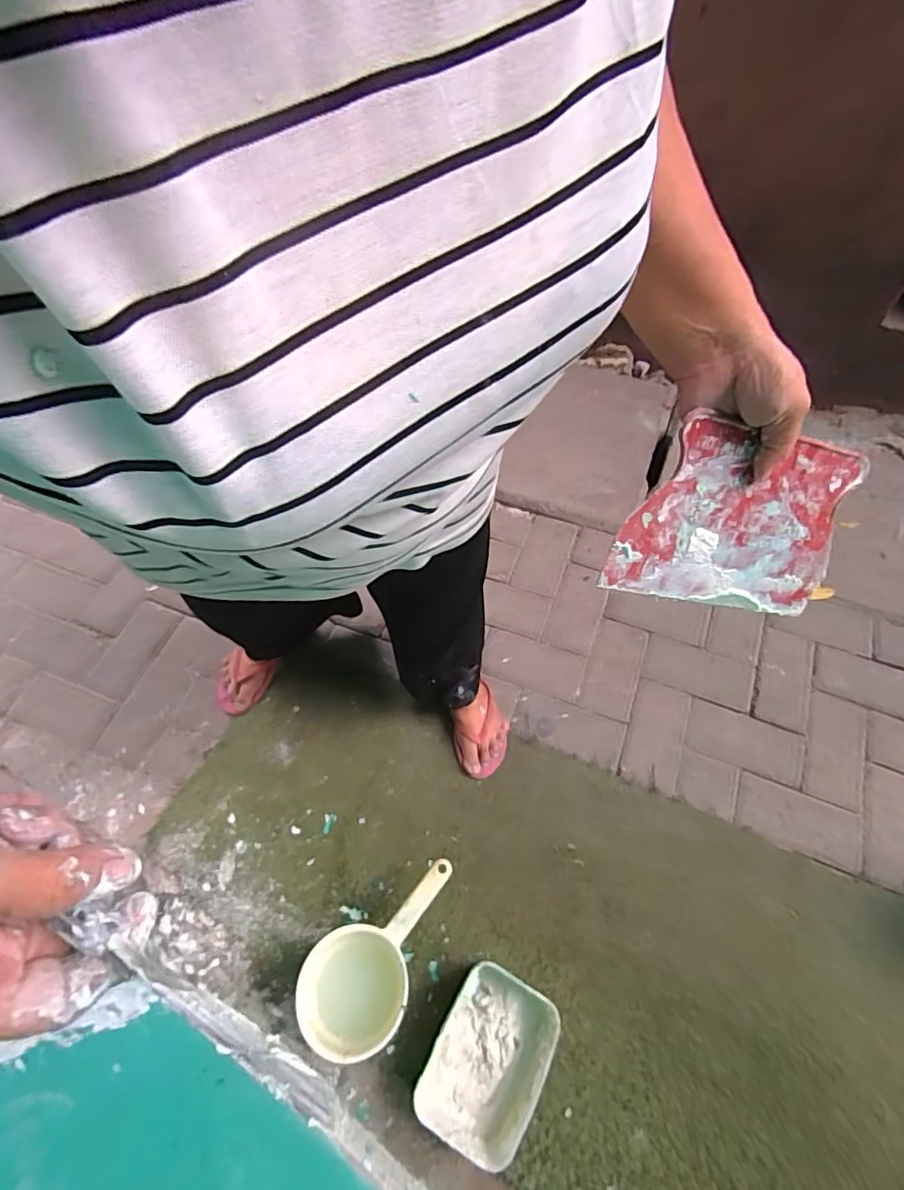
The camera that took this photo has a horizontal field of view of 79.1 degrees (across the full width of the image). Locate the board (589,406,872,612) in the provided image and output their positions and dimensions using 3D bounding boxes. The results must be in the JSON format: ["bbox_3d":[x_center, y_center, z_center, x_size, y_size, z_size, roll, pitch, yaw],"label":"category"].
[{"bbox_3d":[0.232,-0.057,0.440,0.206,0.141,0.008,7,24,-18],"label":"board"}]

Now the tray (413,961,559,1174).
[{"bbox_3d":[0.053,0.651,0.772,0.150,0.084,0.205,27,66,15],"label":"tray"}]

